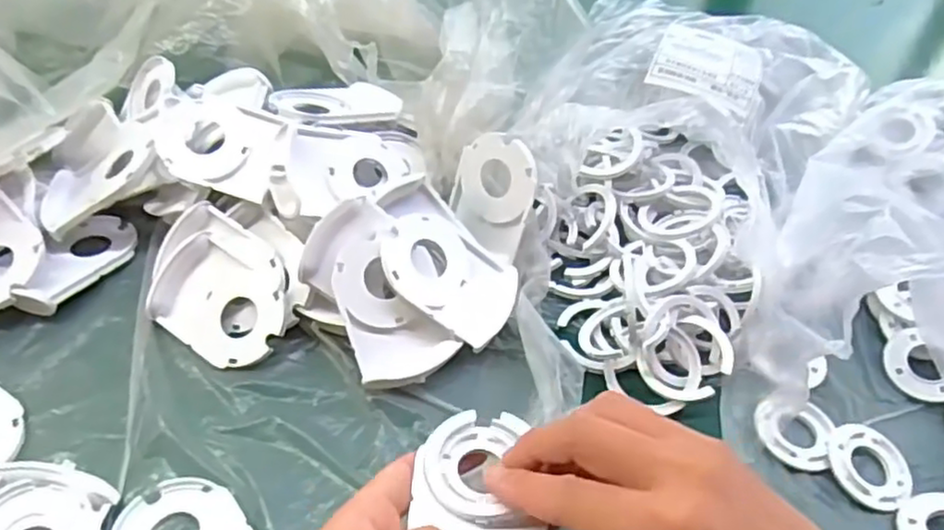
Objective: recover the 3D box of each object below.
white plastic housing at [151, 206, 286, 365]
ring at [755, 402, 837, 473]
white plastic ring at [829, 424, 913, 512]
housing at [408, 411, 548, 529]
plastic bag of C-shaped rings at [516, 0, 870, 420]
[{"bbox_3d":[-0.144,0.014,0.396,0.092,0.020,0.072,28,81,18],"label":"white plastic housing"},{"bbox_3d":[0.176,0.091,0.369,0.043,0.009,0.039,1,49,-12],"label":"ring"},{"bbox_3d":[0.207,0.104,0.359,0.042,0.009,0.042,3,47,-3],"label":"white plastic ring"},{"bbox_3d":[0.003,0.098,0.284,0.050,0.013,0.082,-2,47,-7],"label":"housing"},{"bbox_3d":[0.151,-0.076,0.472,0.217,0.079,0.429,17,48,11],"label":"plastic bag of C-shaped rings"}]

